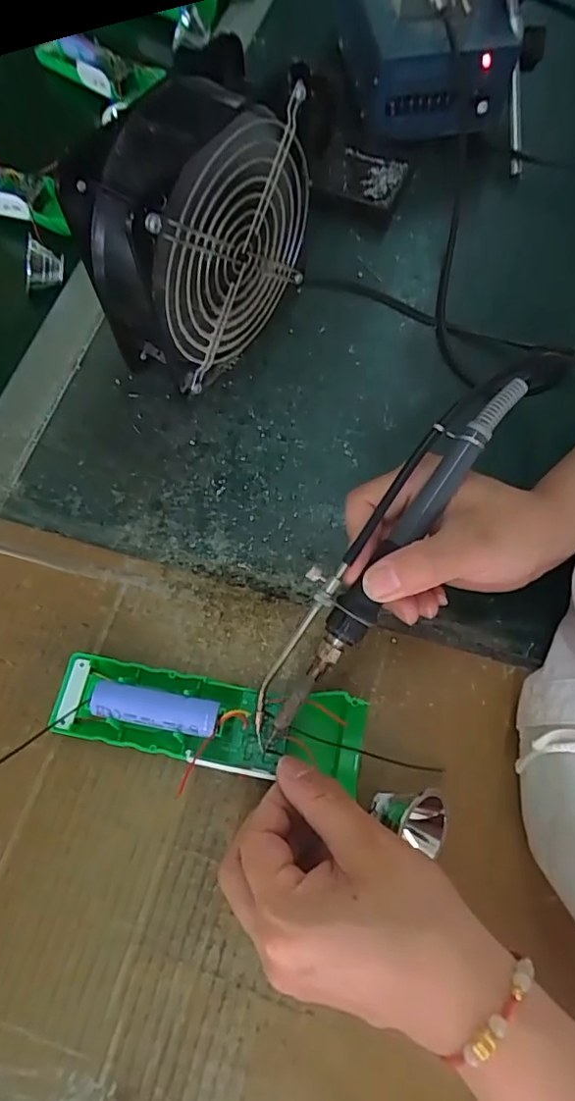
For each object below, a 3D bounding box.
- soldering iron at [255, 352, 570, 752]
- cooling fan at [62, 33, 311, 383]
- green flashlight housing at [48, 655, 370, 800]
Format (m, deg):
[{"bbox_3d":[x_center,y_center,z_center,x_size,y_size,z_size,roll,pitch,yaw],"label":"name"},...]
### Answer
[{"bbox_3d":[0.048,-0.005,0.263,0.032,0.019,0.220,37,94,12],"label":"soldering iron"},{"bbox_3d":[-0.045,-0.175,0.323,0.054,0.157,0.136,43,72,14],"label":"cooling fan"},{"bbox_3d":[-0.040,0.085,0.279,0.158,0.018,0.043,9,67,3],"label":"green flashlight housing"}]

